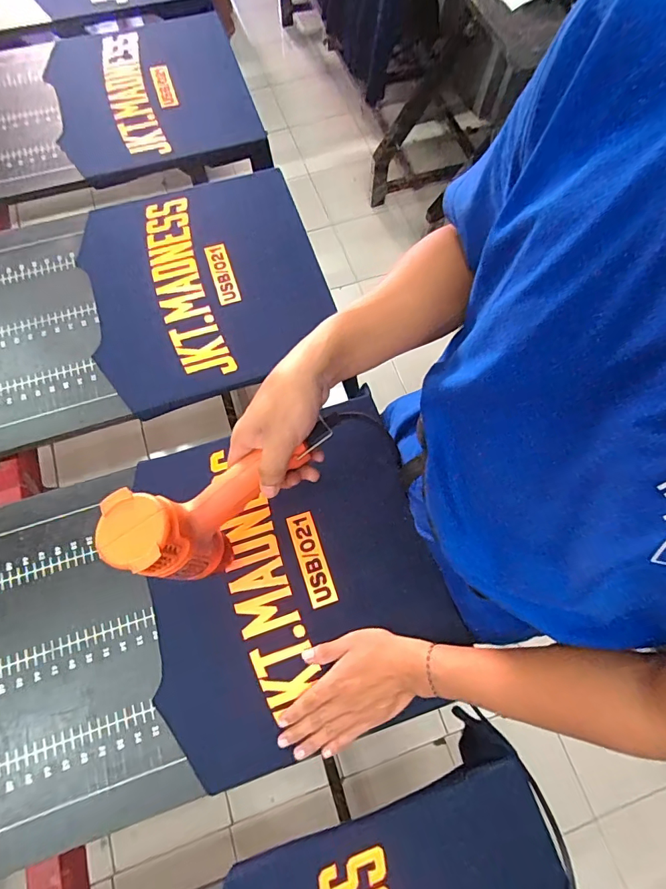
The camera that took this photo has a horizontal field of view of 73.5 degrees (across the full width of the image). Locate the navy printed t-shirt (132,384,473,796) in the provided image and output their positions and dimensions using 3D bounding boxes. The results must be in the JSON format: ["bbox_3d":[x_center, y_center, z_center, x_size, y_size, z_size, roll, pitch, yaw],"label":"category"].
[{"bbox_3d":[-0.053,0.159,0.570,0.355,0.030,0.399,-14,70,-7],"label":"navy printed t-shirt"}]

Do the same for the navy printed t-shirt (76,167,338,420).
[{"bbox_3d":[-0.204,-0.267,0.721,0.356,0.013,0.390,-17,71,-7],"label":"navy printed t-shirt"}]

